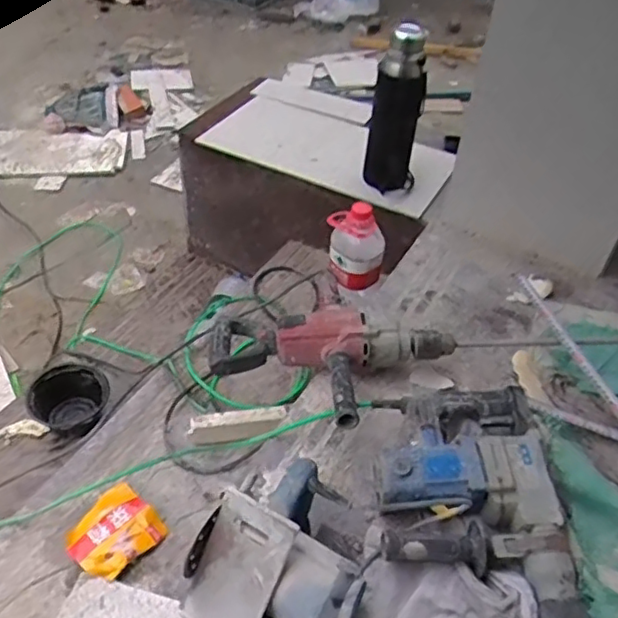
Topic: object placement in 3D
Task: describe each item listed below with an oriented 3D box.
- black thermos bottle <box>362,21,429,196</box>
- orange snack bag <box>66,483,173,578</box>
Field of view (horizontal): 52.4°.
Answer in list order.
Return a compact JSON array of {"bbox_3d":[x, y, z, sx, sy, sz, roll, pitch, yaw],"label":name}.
[{"bbox_3d":[0.196,-0.420,1.353,0.121,0.321,0.092,8,44,3],"label":"black thermos bottle"},{"bbox_3d":[-0.320,0.360,1.021,0.127,0.028,0.133,33,51,26],"label":"orange snack bag"}]

